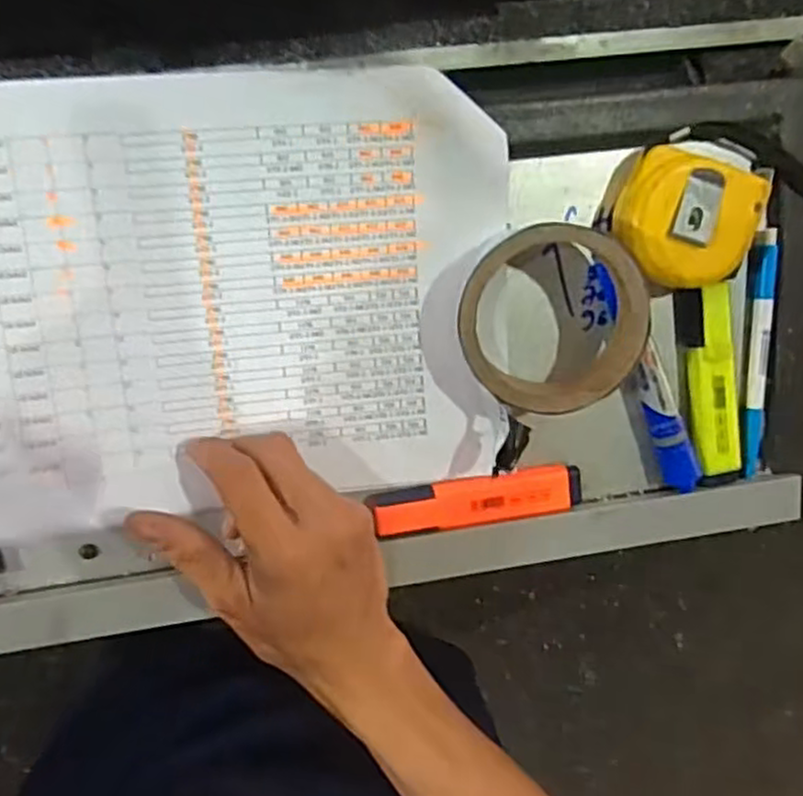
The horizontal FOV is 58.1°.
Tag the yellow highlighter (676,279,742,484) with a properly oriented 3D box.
[{"bbox_3d":[0.174,-0.006,0.405,0.027,0.020,0.114,-14,102,-8],"label":"yellow highlighter"}]

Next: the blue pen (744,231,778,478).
[{"bbox_3d":[0.204,-0.024,0.409,0.012,0.008,0.136,-3,102,-7],"label":"blue pen"}]

